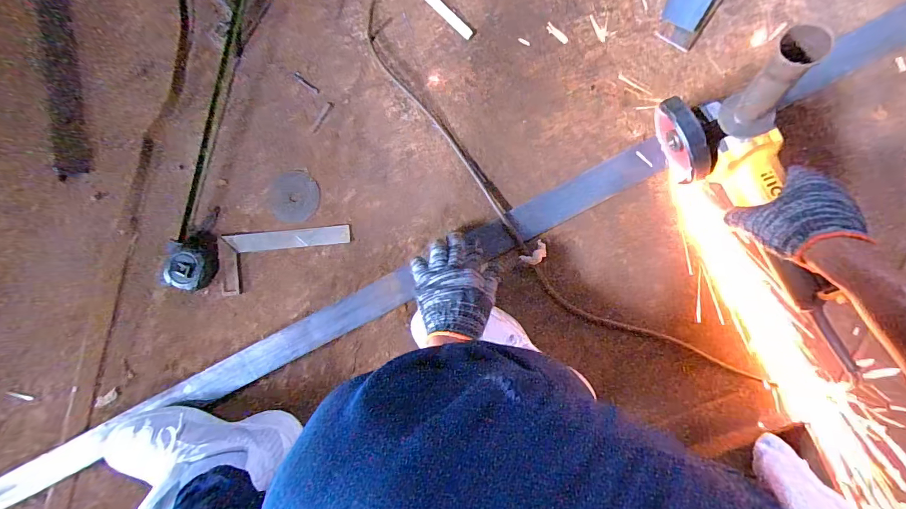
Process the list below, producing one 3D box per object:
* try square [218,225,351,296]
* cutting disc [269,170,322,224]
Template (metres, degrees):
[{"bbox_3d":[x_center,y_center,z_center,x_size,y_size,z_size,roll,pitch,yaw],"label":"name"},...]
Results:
[{"bbox_3d":[-0.250,0.008,0.574,0.204,0.019,0.087,-5,90,6],"label":"try square"},{"bbox_3d":[-0.229,-0.083,0.562,0.067,0.006,0.070,-1,97,-6],"label":"cutting disc"}]

